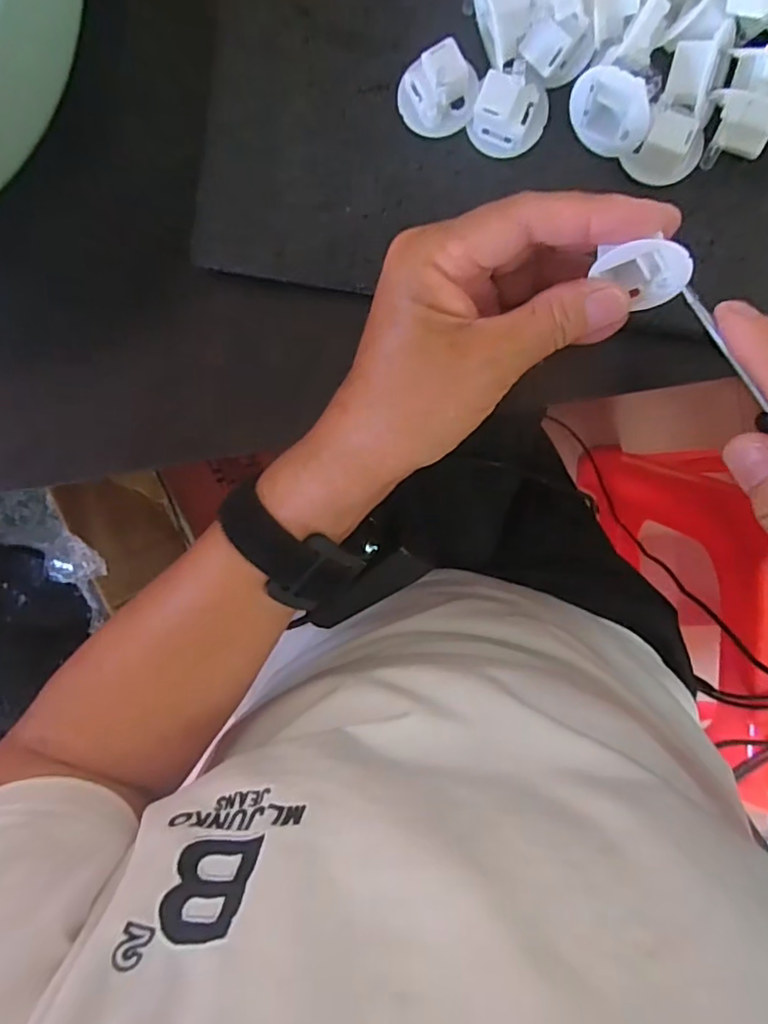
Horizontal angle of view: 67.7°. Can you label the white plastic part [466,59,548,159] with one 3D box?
[{"bbox_3d":[0.051,-0.162,0.230,0.028,0.015,0.029,1,98,5],"label":"white plastic part"}]

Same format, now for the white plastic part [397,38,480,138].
[{"bbox_3d":[0.022,-0.171,0.231,0.031,0.020,0.027,-15,96,7],"label":"white plastic part"}]

